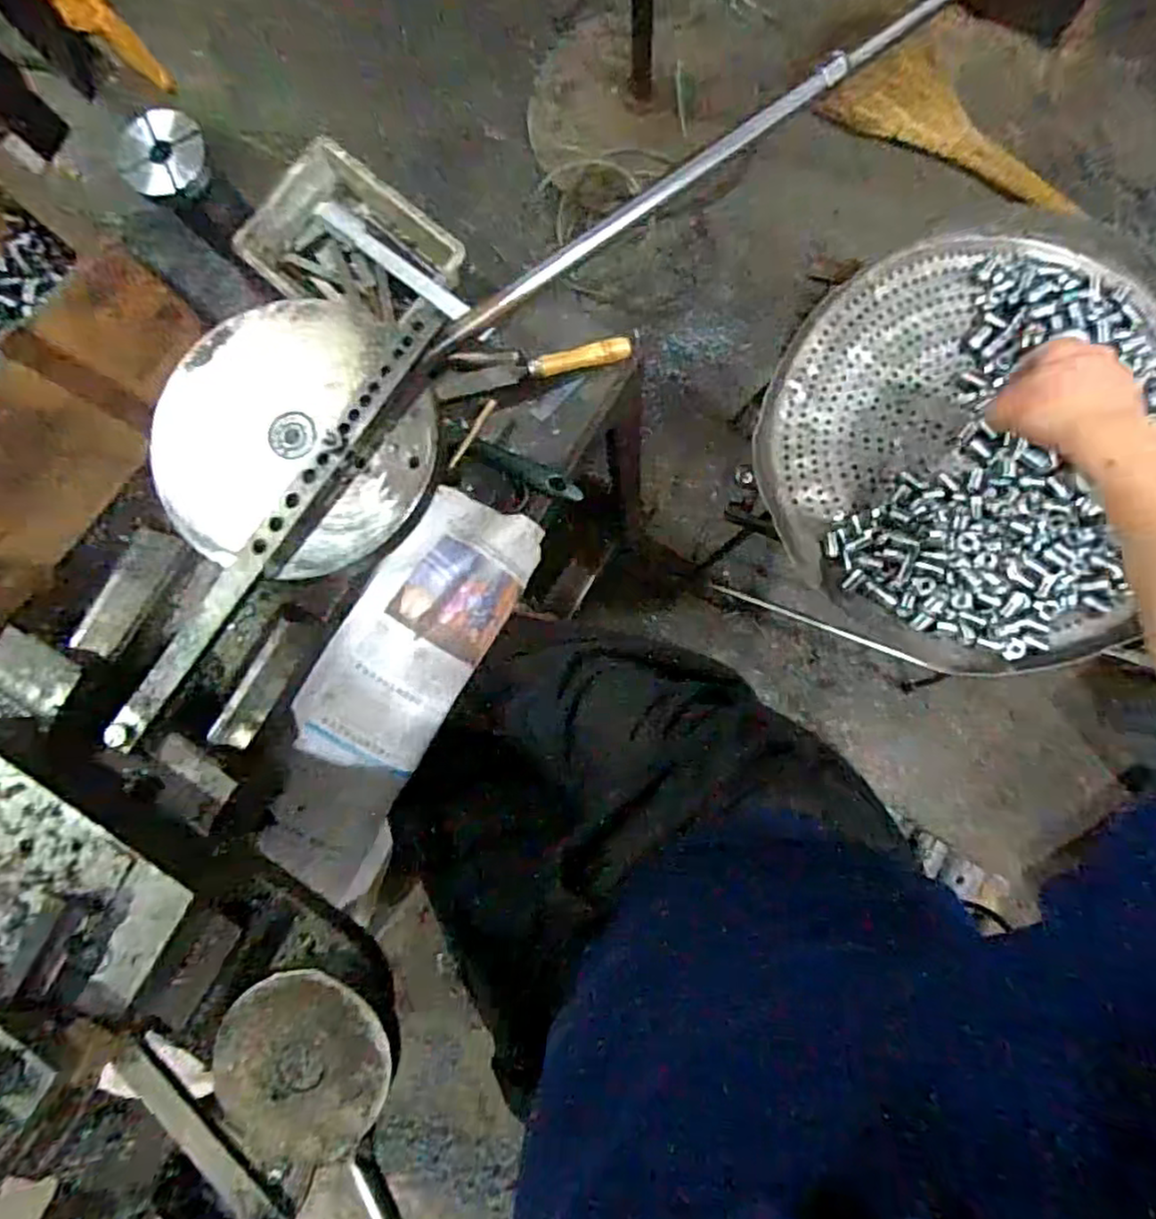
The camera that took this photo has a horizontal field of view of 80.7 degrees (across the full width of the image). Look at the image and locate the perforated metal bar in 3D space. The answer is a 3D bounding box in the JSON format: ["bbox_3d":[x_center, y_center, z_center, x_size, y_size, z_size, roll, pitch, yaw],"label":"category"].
[{"bbox_3d":[-0.192,-0.058,0.434,0.028,0.019,0.335,35,88,8],"label":"perforated metal bar"}]

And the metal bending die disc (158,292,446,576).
[{"bbox_3d":[-0.186,-0.116,0.448,0.175,0.022,0.182,-1,83,5],"label":"metal bending die disc"}]

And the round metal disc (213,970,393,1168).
[{"bbox_3d":[-0.155,0.255,0.377,0.100,0.013,0.098,-1,83,5],"label":"round metal disc"}]

